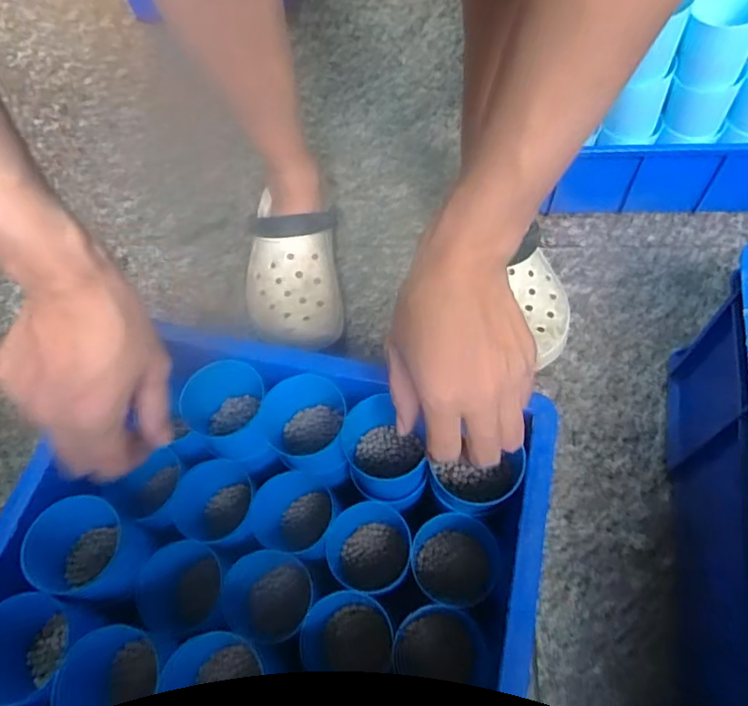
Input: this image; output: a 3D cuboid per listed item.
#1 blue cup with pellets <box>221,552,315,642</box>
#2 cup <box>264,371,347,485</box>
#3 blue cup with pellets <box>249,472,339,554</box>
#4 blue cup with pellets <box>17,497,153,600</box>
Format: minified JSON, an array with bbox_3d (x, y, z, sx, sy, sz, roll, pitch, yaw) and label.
[{"bbox_3d":[-0.079,0.185,0.422,0.056,0.056,0.057,-2,61,3],"label":"blue cup with pellets"},{"bbox_3d":[-0.050,0.062,0.438,0.063,0.076,0.065,-2,61,3],"label":"cup"},{"bbox_3d":[-0.063,0.131,0.447,0.061,0.056,0.058,-2,61,3],"label":"blue cup with pellets"},{"bbox_3d":[-0.201,0.141,0.395,0.059,0.061,0.062,-2,61,3],"label":"blue cup with pellets"}]

